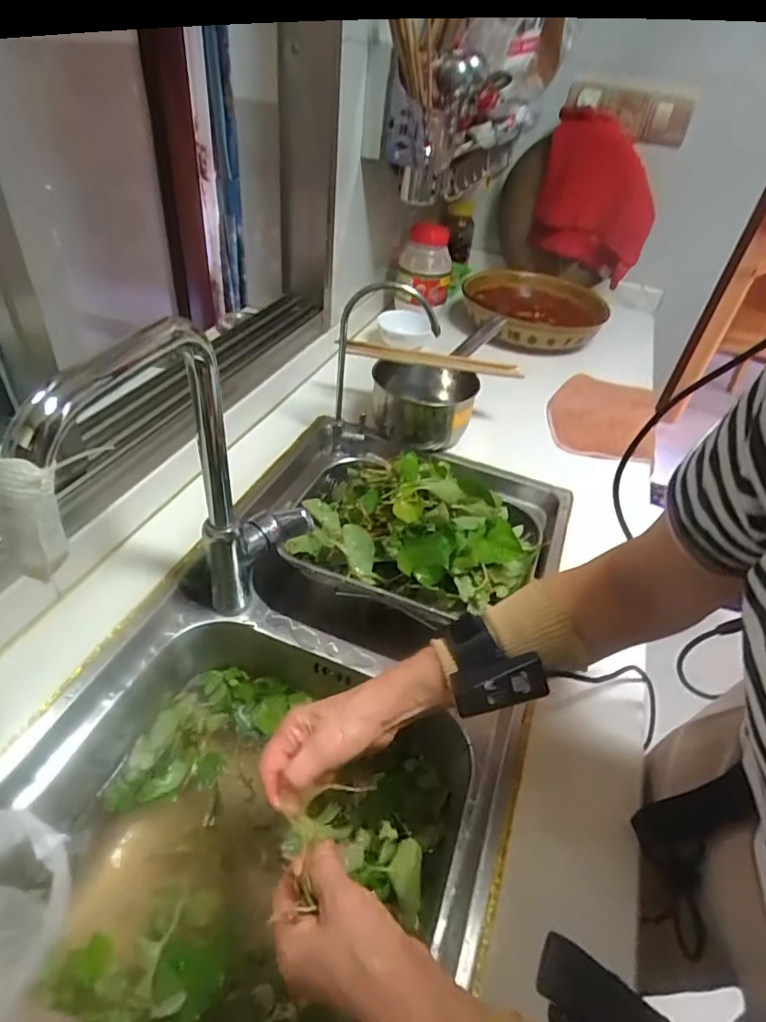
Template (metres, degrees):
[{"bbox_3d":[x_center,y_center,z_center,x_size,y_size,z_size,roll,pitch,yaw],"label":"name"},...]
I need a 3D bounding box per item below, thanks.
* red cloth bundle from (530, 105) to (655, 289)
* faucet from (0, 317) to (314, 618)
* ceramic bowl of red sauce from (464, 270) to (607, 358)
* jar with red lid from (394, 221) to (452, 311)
[{"bbox_3d":[0.466,-0.685,1.188,0.285,0.261,0.066,22,13,-19],"label":"red cloth bundle"},{"bbox_3d":[-0.172,0.015,0.465,0.091,0.329,0.265,24,44,18],"label":"faucet"},{"bbox_3d":[0.348,-0.440,1.195,0.342,0.084,0.279,-10,44,-19],"label":"ceramic bowl of red sauce"},{"bbox_3d":[0.088,-0.500,1.123,0.105,0.147,0.094,11,41,4],"label":"jar with red lid"}]

